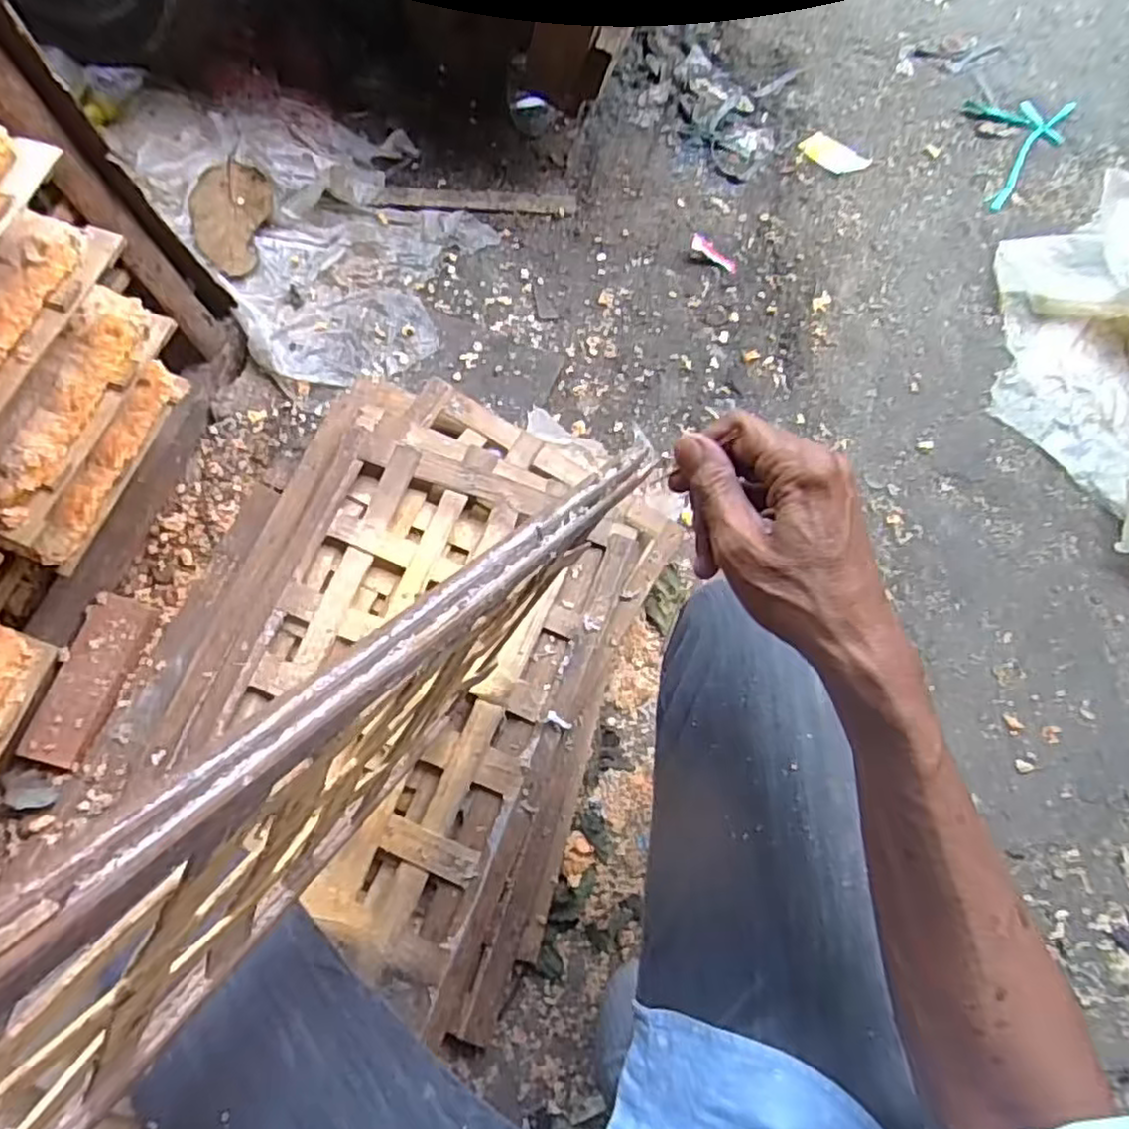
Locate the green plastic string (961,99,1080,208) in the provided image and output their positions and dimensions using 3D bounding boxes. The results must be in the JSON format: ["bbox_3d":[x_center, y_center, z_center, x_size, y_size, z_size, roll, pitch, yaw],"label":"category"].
[{"bbox_3d":[0.658,-0.648,1.064,0.146,0.024,0.231,40,73,11],"label":"green plastic string"}]

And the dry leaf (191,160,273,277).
[{"bbox_3d":[-0.415,-0.425,0.869,0.095,0.014,0.159,6,70,0],"label":"dry leaf"}]

